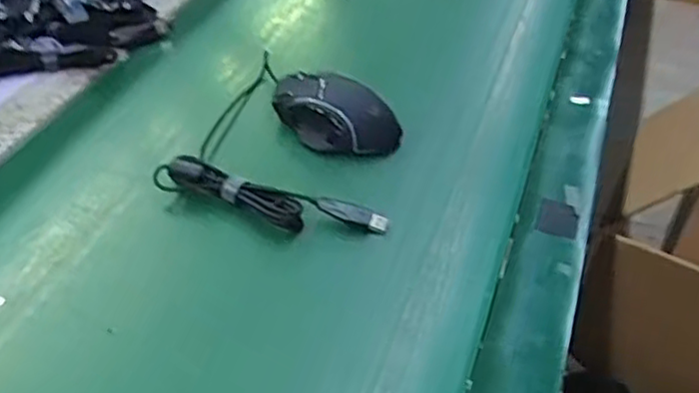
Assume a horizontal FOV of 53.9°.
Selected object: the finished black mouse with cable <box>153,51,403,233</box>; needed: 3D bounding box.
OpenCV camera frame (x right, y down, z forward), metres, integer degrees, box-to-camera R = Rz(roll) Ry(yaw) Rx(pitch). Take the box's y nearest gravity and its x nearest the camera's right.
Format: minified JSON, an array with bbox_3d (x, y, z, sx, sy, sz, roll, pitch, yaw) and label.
[{"bbox_3d":[-0.036,-0.047,0.545,0.178,0.047,0.170,16,44,16],"label":"finished black mouse with cable"}]

